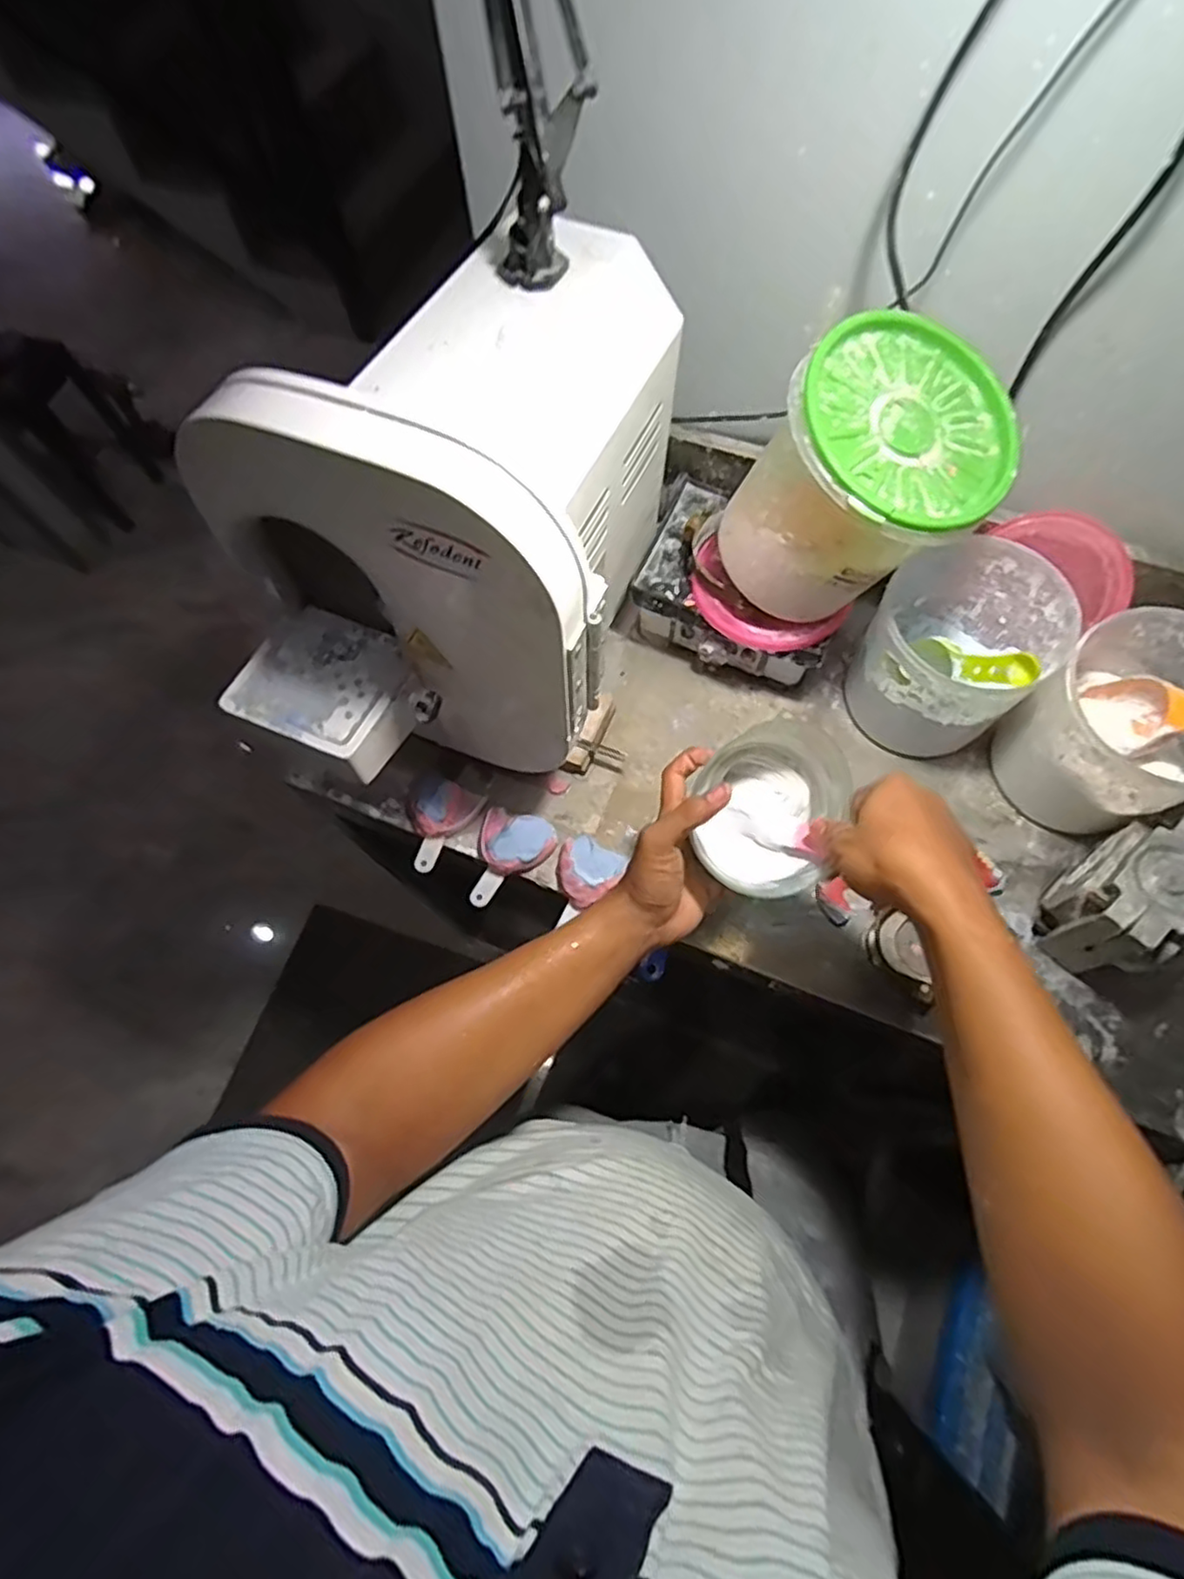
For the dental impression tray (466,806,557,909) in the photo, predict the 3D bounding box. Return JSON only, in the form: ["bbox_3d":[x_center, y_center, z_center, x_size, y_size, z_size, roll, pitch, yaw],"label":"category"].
[{"bbox_3d":[-0.085,0.069,0.677,0.076,0.029,0.097,21,71,10],"label":"dental impression tray"}]

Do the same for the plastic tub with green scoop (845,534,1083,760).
[{"bbox_3d":[0.351,-0.132,0.670,0.146,0.152,0.160,-1,68,2],"label":"plastic tub with green scoop"}]

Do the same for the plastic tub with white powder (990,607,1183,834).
[{"bbox_3d":[0.481,-0.053,0.635,0.153,0.167,0.156,-1,68,2],"label":"plastic tub with white powder"}]

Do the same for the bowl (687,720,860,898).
[{"bbox_3d":[0.136,0.019,0.537,0.106,0.075,0.127,17,70,8],"label":"bowl"}]

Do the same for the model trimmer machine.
[{"bbox_3d":[-0.110,-0.222,0.579,0.289,0.301,0.420,15,70,8],"label":"model trimmer machine"}]

